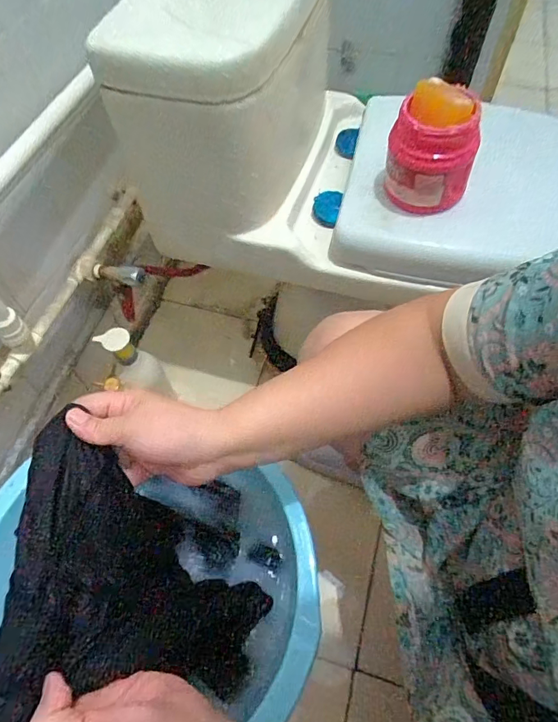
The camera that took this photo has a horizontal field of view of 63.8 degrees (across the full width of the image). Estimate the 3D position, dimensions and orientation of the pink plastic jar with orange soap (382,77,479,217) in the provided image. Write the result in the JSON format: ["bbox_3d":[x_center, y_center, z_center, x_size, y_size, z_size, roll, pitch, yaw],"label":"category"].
[{"bbox_3d":[0.172,-0.250,0.520,0.091,0.115,0.079,-2,59,2],"label":"pink plastic jar with orange soap"}]

